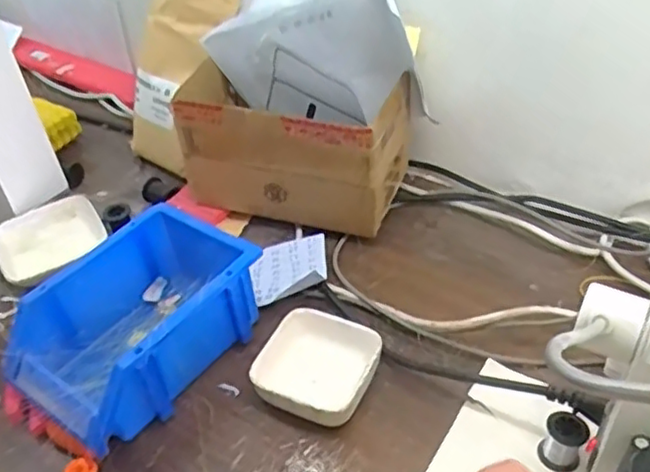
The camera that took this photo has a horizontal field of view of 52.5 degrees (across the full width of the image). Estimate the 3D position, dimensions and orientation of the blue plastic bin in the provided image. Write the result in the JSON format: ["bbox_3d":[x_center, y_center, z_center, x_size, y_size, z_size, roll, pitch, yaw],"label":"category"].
[{"bbox_3d":[-0.144,0.066,0.530,0.125,0.084,0.197,24,49,29],"label":"blue plastic bin"}]

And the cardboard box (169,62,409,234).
[{"bbox_3d":[-0.027,-0.085,0.647,0.203,0.132,0.108,11,44,17],"label":"cardboard box"}]

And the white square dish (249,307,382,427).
[{"bbox_3d":[-0.005,0.100,0.500,0.084,0.031,0.090,19,47,25],"label":"white square dish"}]

